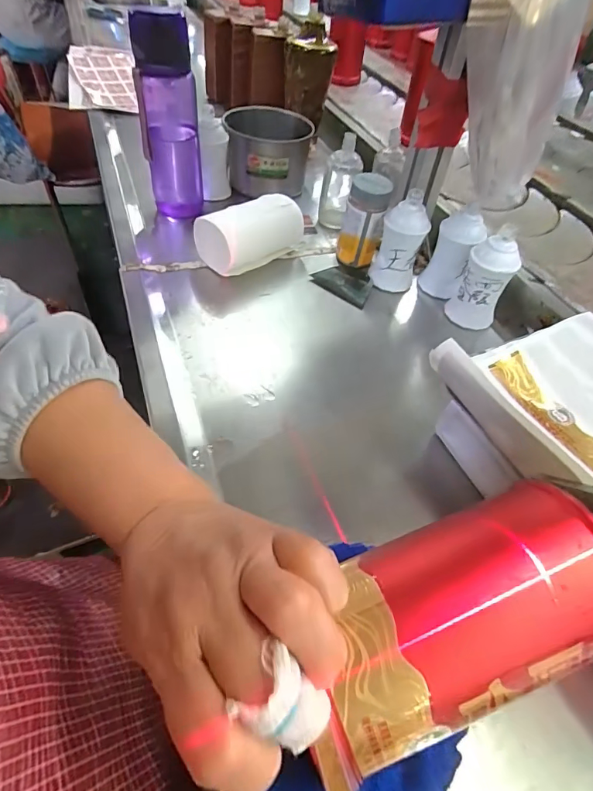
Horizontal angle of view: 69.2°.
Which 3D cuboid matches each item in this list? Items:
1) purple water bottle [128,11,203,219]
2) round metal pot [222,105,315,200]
[{"bbox_3d":[-0.164,-0.346,0.561,0.070,0.227,0.080,-7,52,-11],"label":"purple water bottle"},{"bbox_3d":[-0.046,-0.389,0.692,0.133,0.090,0.118,5,50,-1],"label":"round metal pot"}]

